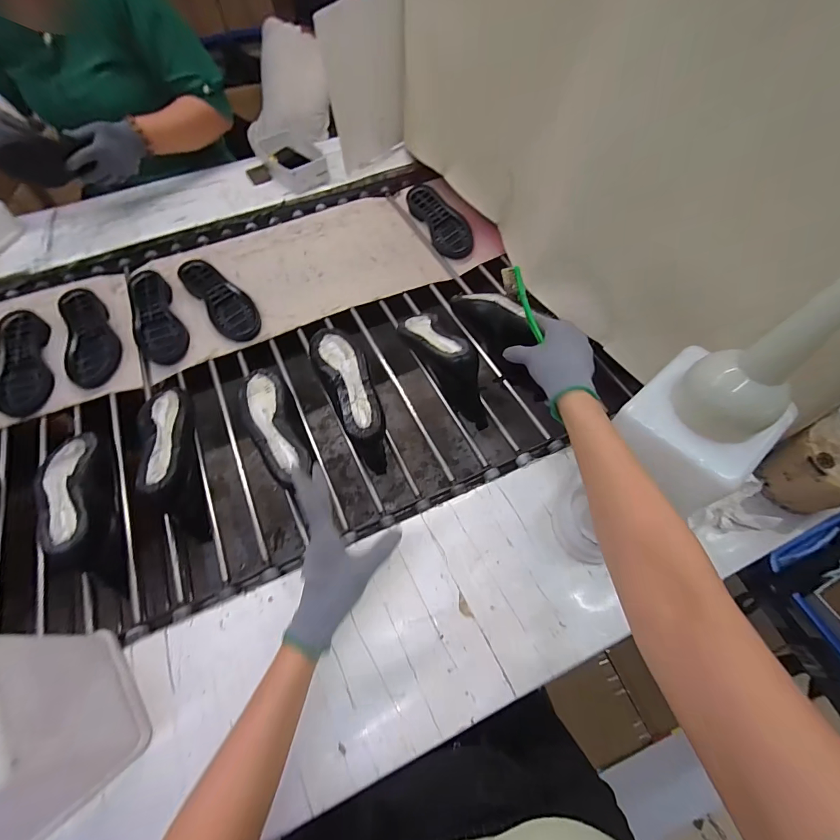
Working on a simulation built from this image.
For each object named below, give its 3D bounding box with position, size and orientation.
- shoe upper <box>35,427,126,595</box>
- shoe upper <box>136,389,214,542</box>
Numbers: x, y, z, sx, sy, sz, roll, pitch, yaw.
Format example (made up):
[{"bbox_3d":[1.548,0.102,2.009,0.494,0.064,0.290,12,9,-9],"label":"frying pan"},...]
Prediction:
[{"bbox_3d":[-0.495,0.127,0.542,0.100,0.085,0.260,-22,62,-10],"label":"shoe upper"},{"bbox_3d":[-0.384,0.046,0.584,0.074,0.085,0.276,-19,61,-9],"label":"shoe upper"}]

